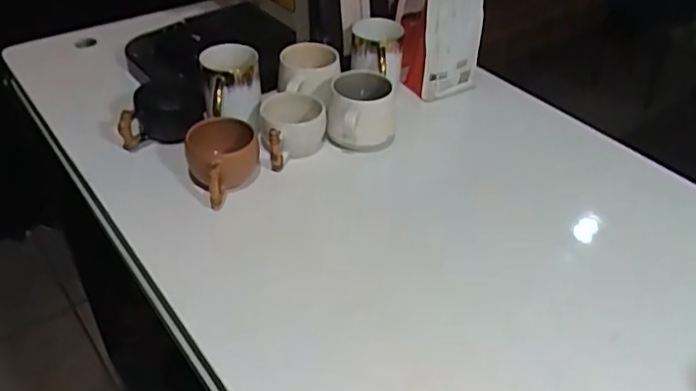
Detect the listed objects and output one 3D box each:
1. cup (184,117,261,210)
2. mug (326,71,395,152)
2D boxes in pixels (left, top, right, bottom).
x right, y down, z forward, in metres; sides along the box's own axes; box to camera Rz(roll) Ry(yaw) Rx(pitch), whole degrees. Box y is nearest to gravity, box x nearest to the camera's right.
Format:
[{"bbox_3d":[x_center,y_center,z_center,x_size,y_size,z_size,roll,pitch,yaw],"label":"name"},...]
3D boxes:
[{"bbox_3d":[-0.143,-0.035,0.701,0.082,0.072,0.101,-6,41,-10],"label":"cup"},{"bbox_3d":[0.013,-0.105,0.773,0.091,0.071,0.090,-26,48,-29],"label":"mug"}]

